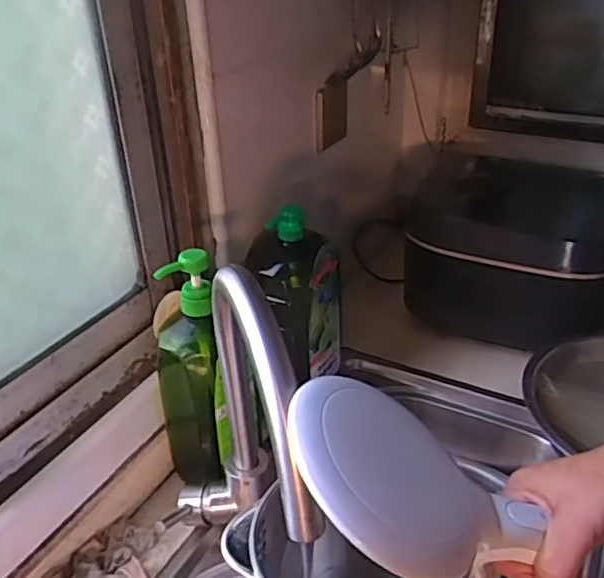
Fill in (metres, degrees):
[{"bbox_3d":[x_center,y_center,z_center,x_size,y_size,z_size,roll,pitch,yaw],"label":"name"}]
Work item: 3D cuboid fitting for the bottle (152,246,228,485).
[{"bbox_3d":[-0.119,0.097,0.659,0.071,0.282,0.070,-2,31,0],"label":"bottle"}]

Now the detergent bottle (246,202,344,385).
[{"bbox_3d":[-0.007,0.017,0.789,0.080,0.224,0.105,20,38,32],"label":"detergent bottle"}]

